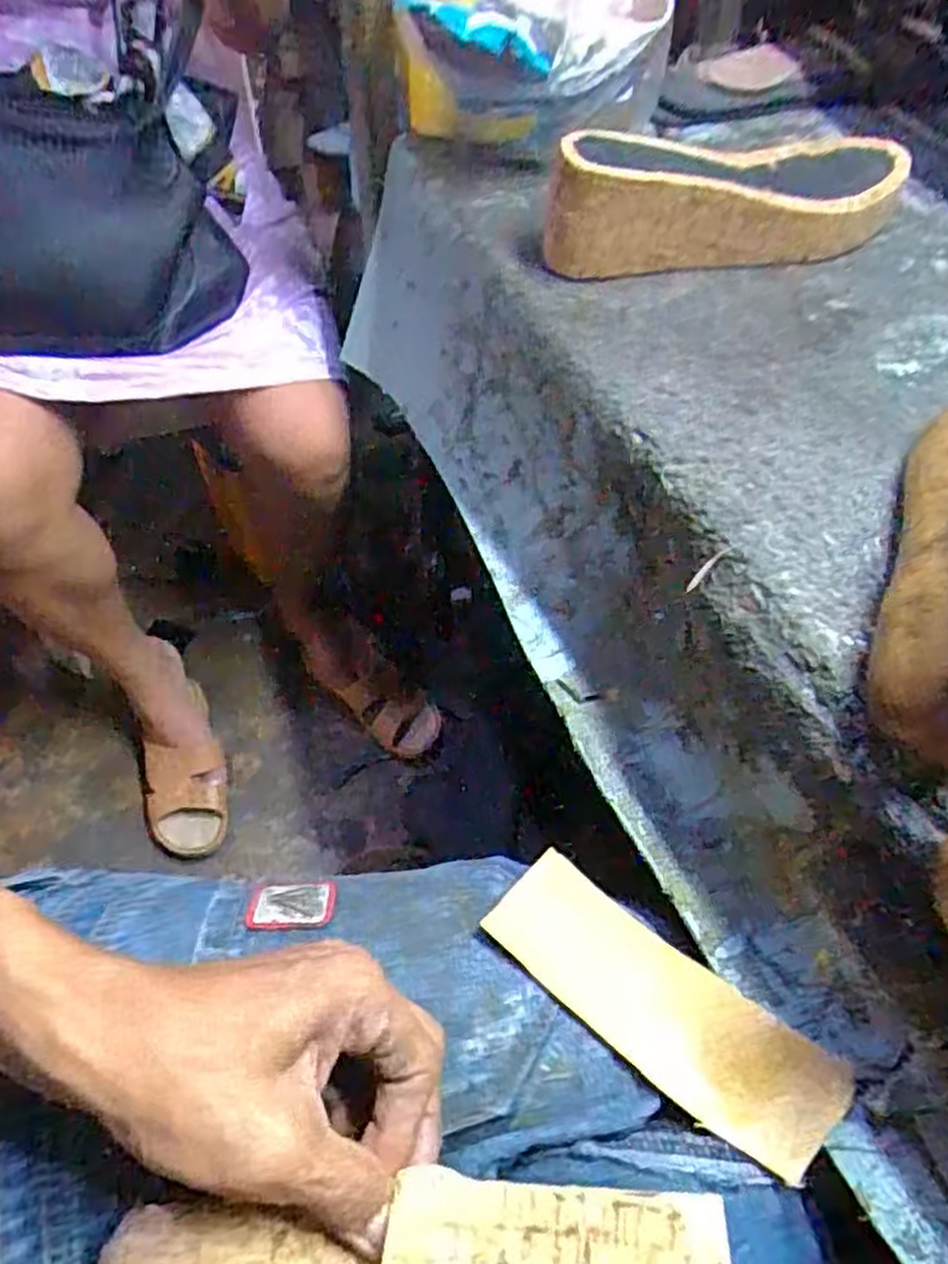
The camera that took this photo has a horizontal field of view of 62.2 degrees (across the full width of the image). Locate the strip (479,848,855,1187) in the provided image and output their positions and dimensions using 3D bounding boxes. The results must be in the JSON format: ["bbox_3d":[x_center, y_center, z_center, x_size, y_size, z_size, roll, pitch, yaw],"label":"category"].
[{"bbox_3d":[0.079,0.160,0.339,0.152,0.012,0.051,34,61,20],"label":"strip"}]

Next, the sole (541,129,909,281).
[{"bbox_3d":[0.145,-0.247,0.444,0.225,0.062,0.072,-17,58,-13],"label":"sole"}]

